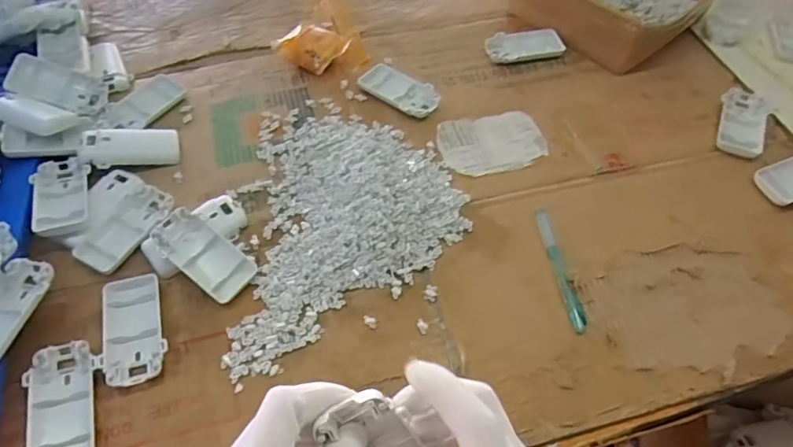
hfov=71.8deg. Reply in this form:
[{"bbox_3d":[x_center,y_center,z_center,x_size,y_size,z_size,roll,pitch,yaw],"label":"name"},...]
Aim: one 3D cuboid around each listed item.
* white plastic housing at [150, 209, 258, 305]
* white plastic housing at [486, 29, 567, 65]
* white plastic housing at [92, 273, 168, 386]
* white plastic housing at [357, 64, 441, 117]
[{"bbox_3d":[-0.177,0.026,0.498,0.097,0.010,0.046,39,65,9],"label":"white plastic housing"},{"bbox_3d":[0.161,-0.226,0.695,0.096,0.016,0.046,-8,57,-4],"label":"white plastic housing"},{"bbox_3d":[-0.225,0.090,0.468,0.052,0.014,0.095,-12,58,-6],"label":"white plastic housing"},{"bbox_3d":[0.003,-0.155,0.646,0.097,0.015,0.051,32,63,20],"label":"white plastic housing"}]

